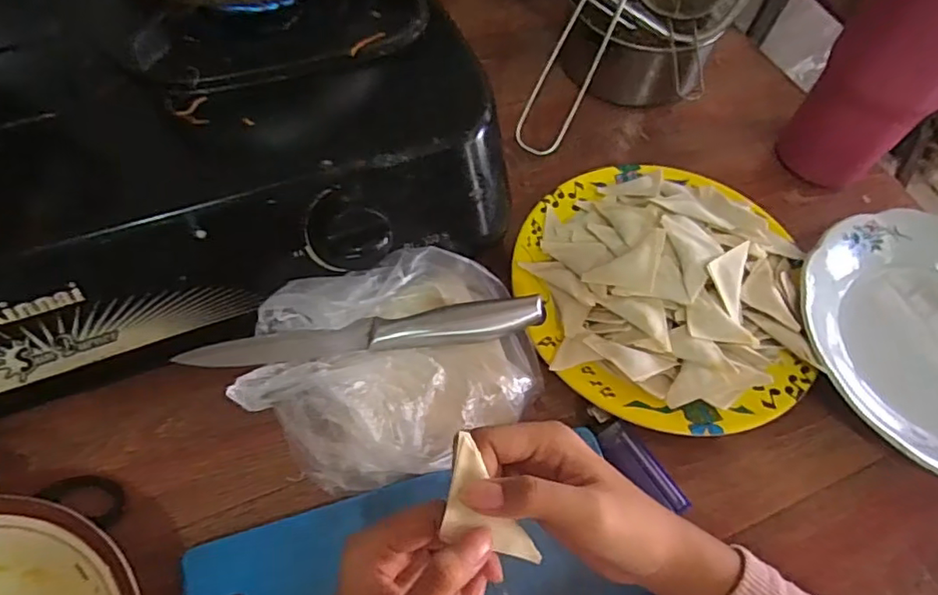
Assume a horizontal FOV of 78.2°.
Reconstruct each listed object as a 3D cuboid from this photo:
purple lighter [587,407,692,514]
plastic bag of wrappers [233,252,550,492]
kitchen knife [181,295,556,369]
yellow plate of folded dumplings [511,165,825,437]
[{"bbox_3d":[0.102,0.100,0.356,0.020,0.008,0.077,-33,68,-20],"label":"purple lighter"},{"bbox_3d":[-0.042,0.040,0.343,0.174,0.048,0.128,-12,62,-10],"label":"plastic bag of wrappers"},{"bbox_3d":[-0.061,0.023,0.358,0.219,0.016,0.022,-7,61,-8],"label":"kitchen knife"},{"bbox_3d":[0.135,-0.018,0.403,0.196,0.034,0.210,2,61,-3],"label":"yellow plate of folded dumplings"}]

